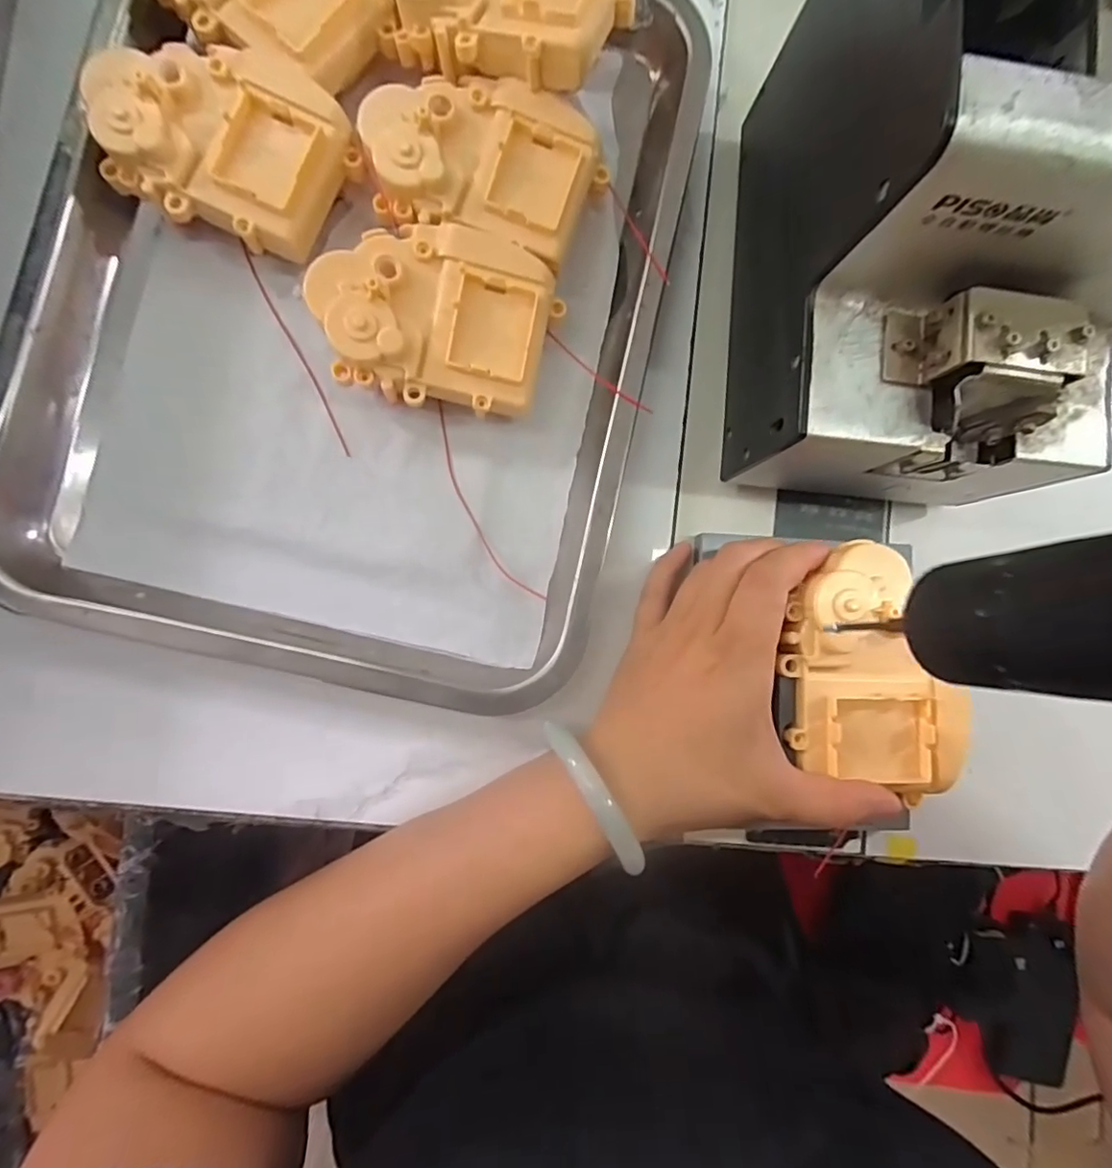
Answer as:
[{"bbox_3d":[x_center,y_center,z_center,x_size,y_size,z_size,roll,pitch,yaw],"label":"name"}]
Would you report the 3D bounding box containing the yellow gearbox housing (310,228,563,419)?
[{"bbox_3d":[-0.051,-0.113,0.248,0.094,0.037,0.072,8,86,-5],"label":"yellow gearbox housing"}]

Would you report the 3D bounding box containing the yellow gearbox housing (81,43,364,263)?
[{"bbox_3d":[-0.138,-0.184,0.245,0.095,0.039,0.075,29,85,-4],"label":"yellow gearbox housing"}]

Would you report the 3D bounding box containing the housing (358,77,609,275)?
[{"bbox_3d":[-0.032,-0.181,0.251,0.095,0.031,0.069,17,86,-5],"label":"housing"}]

